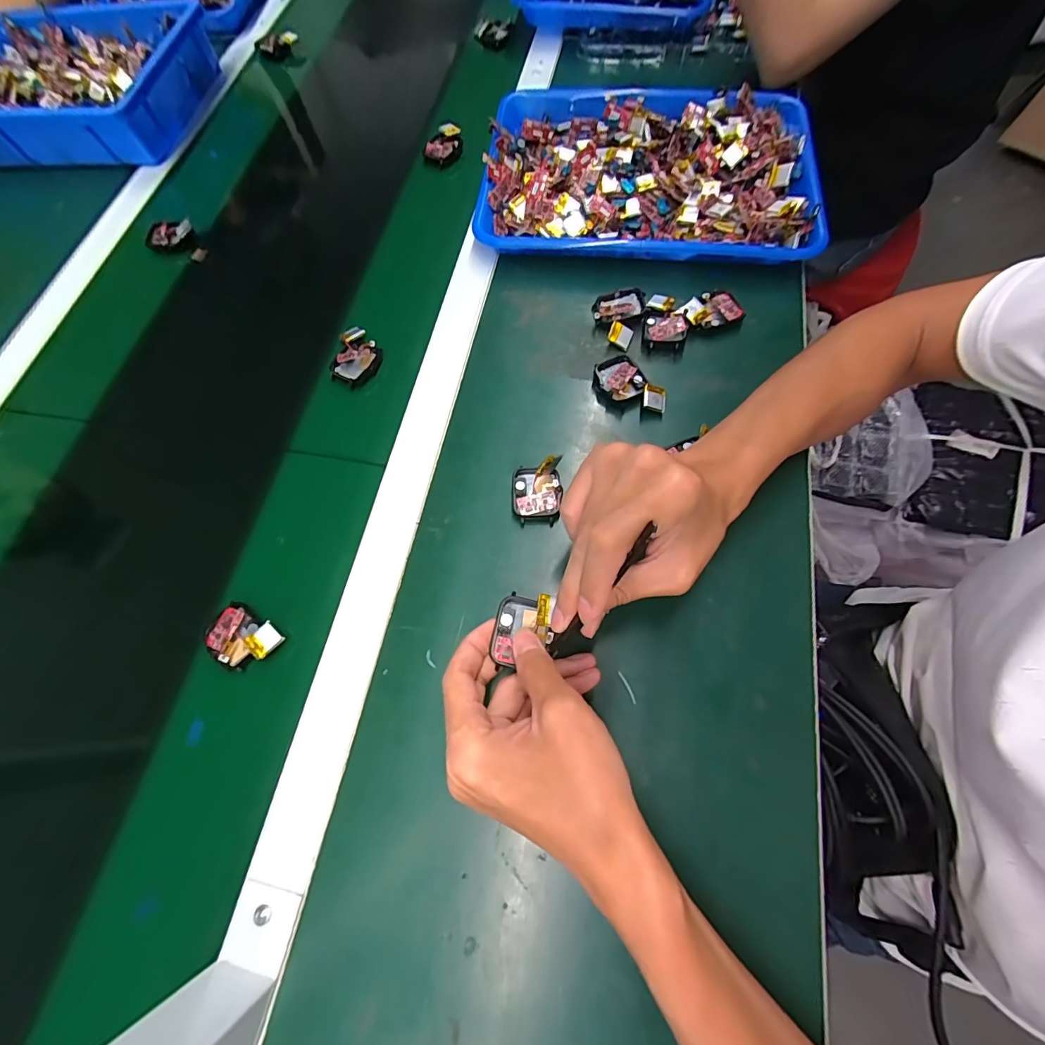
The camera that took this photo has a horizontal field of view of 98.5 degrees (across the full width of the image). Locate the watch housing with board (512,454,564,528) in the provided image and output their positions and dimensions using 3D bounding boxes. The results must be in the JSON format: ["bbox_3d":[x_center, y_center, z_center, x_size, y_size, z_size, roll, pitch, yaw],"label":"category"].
[{"bbox_3d":[0.011,-0.026,0.358,0.039,0.014,0.052,-3,70,2],"label":"watch housing with board"}]

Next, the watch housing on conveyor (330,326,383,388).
[{"bbox_3d":[-0.158,-0.159,0.427,0.043,0.016,0.066,3,70,4],"label":"watch housing on conveyor"}]

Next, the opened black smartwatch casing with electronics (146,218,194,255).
[{"bbox_3d":[-0.399,-0.326,0.509,0.052,0.020,0.037,-37,73,-10],"label":"opened black smartwatch casing with electronics"}]

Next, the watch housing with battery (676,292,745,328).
[{"bbox_3d":[0.172,-0.195,0.415,0.056,0.022,0.031,-14,70,-2],"label":"watch housing with battery"}]

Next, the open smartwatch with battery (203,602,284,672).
[{"bbox_3d":[-0.205,0.086,0.330,0.056,0.011,0.039,25,73,11],"label":"open smartwatch with battery"}]

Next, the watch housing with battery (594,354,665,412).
[{"bbox_3d":[0.093,-0.118,0.392,0.038,0.018,0.067,-34,72,-9],"label":"watch housing with battery"}]

